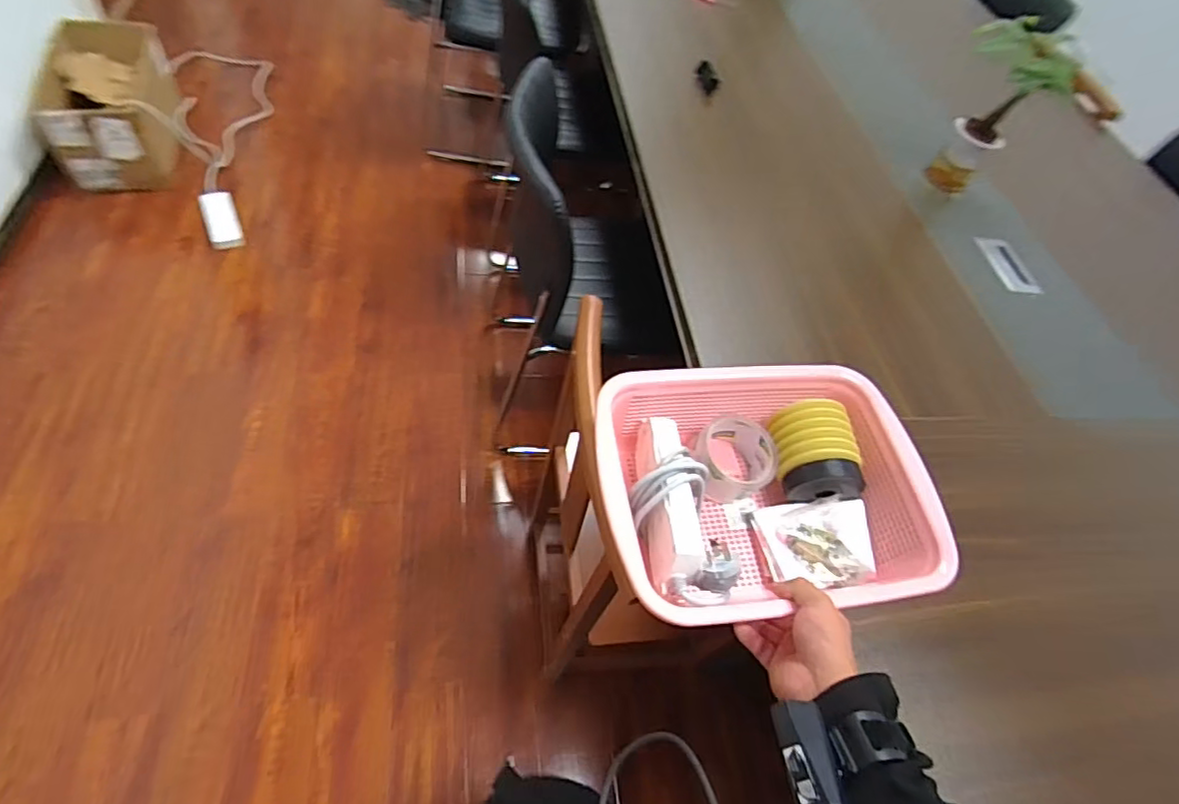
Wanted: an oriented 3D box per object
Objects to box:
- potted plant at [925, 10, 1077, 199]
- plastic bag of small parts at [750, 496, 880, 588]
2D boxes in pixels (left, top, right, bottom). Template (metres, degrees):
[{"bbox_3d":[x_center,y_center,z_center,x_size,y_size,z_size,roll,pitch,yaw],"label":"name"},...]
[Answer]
[{"bbox_3d":[0.843,-0.613,1.281,0.185,0.345,0.152,29,66,13],"label":"potted plant"},{"bbox_3d":[0.251,0.156,0.666,0.127,0.034,0.091,-6,63,-5],"label":"plastic bag of small parts"}]

